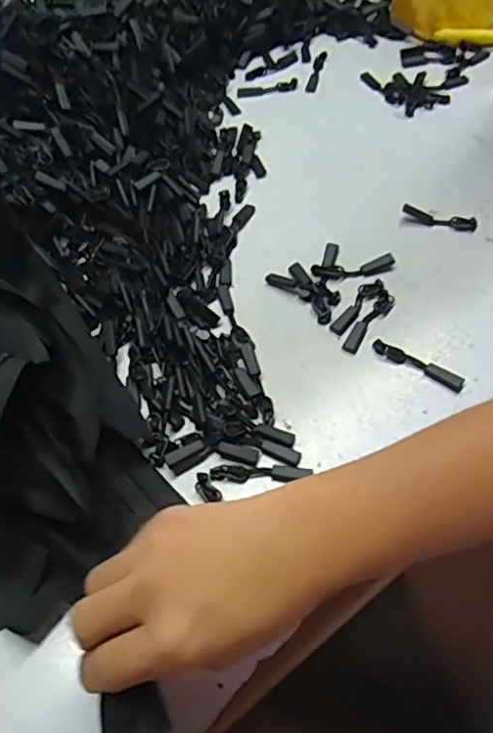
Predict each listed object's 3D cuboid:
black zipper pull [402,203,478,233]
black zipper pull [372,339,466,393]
[{"bbox_3d":[0.143,-0.110,0.450,0.054,0.008,0.013,12,59,12],"label":"black zipper pull"},{"bbox_3d":[0.108,-0.002,0.383,0.060,0.004,0.011,26,63,20],"label":"black zipper pull"}]

